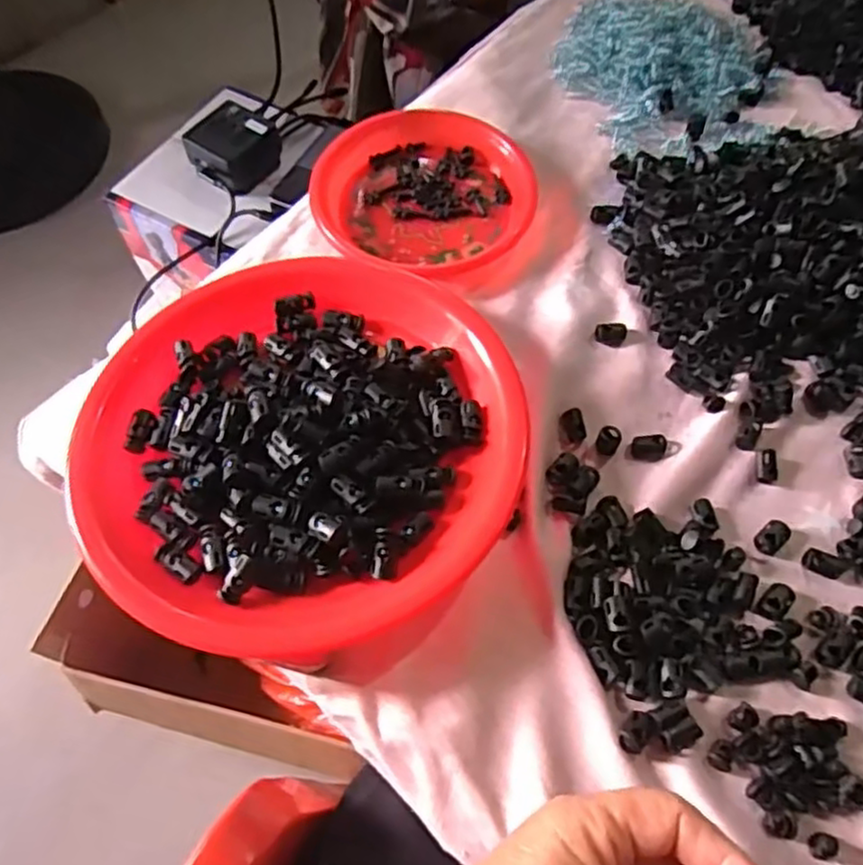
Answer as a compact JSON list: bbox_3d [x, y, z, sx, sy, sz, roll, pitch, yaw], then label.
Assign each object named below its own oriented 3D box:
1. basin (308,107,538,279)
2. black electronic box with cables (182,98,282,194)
[{"bbox_3d":[-0.012,-0.189,0.538,0.159,0.031,0.159,-1,62,1],"label":"basin"},{"bbox_3d":[-0.216,-0.312,0.766,0.076,0.050,0.089,30,65,16],"label":"black electronic box with cables"}]

